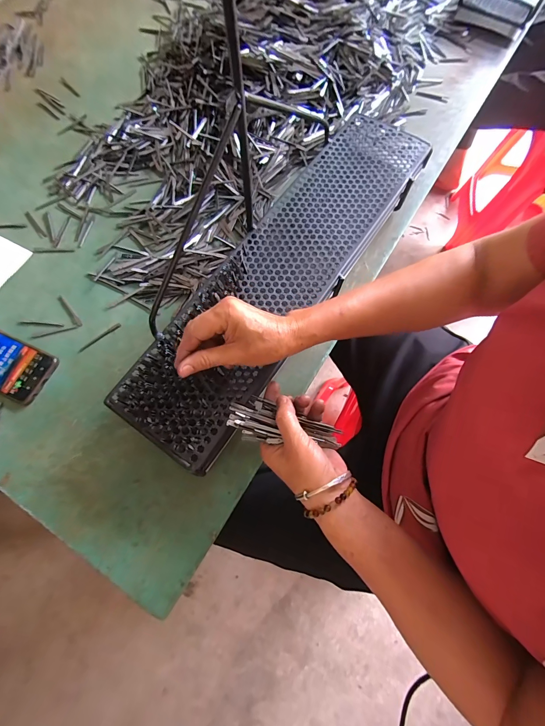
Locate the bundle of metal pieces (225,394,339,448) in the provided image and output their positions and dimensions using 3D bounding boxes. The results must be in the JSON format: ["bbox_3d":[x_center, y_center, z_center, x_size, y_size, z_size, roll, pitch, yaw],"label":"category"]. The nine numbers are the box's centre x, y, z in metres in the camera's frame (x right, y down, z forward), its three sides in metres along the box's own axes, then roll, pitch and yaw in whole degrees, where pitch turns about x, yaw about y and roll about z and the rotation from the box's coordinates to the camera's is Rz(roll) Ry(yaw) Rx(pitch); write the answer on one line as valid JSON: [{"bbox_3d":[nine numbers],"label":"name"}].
[{"bbox_3d":[0.013,0.066,0.329,0.121,0.029,0.047,12,72,5],"label":"bundle of metal pieces"}]

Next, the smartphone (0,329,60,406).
[{"bbox_3d":[-0.396,-0.006,0.434,0.167,0.008,0.077,23,74,6],"label":"smartphone"}]

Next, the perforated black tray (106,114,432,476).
[{"bbox_3d":[0.027,-0.150,0.422,0.152,0.024,0.600,33,73,9],"label":"perforated black tray"}]

